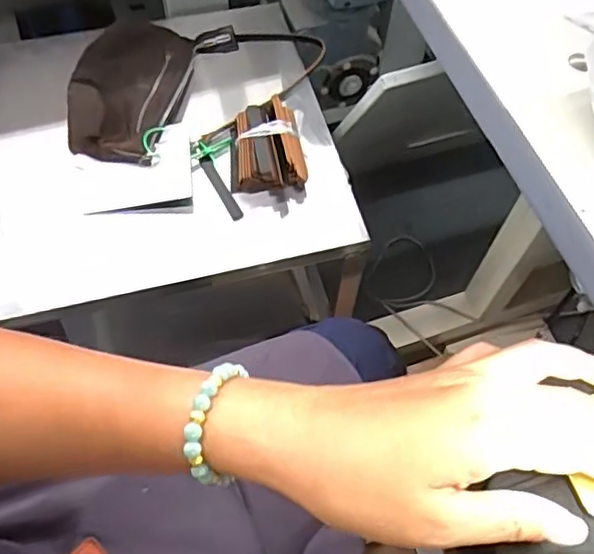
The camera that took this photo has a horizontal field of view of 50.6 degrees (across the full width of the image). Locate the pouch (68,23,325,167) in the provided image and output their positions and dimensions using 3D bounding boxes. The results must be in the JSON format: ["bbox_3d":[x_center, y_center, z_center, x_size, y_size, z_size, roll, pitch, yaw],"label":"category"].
[{"bbox_3d":[-0.151,-0.293,0.882,0.389,0.052,0.214,-37,69,-20],"label":"pouch"}]

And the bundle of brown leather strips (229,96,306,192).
[{"bbox_3d":[-0.039,-0.179,0.817,0.093,0.033,0.134,-2,62,-3],"label":"bundle of brown leather strips"}]

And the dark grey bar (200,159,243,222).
[{"bbox_3d":[-0.097,-0.112,0.815,0.018,0.013,0.100,-24,65,-14],"label":"dark grey bar"}]

